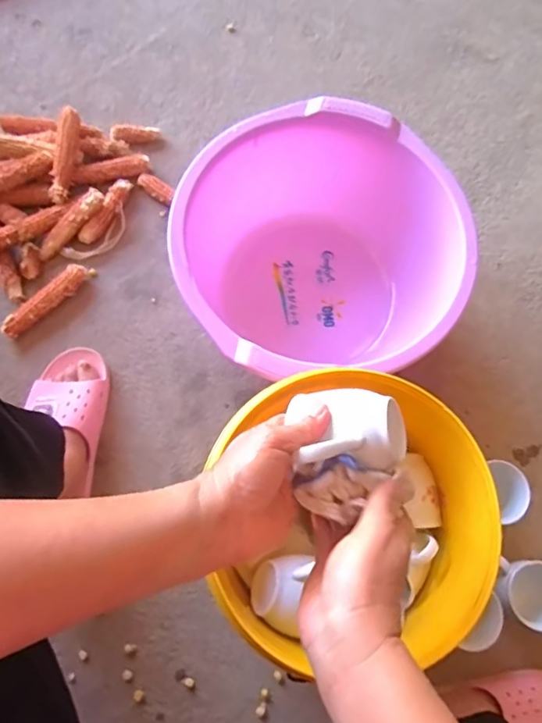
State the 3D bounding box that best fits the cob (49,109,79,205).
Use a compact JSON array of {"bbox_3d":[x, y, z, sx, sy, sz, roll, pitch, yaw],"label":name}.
[{"bbox_3d":[-0.314,-0.313,0.799,0.029,0.020,0.147,8,88,1],"label":"cob"}]

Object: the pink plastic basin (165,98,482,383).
[{"bbox_3d":[0.064,-0.141,0.716,0.358,0.188,0.353,0,74,-2],"label":"pink plastic basin"}]

